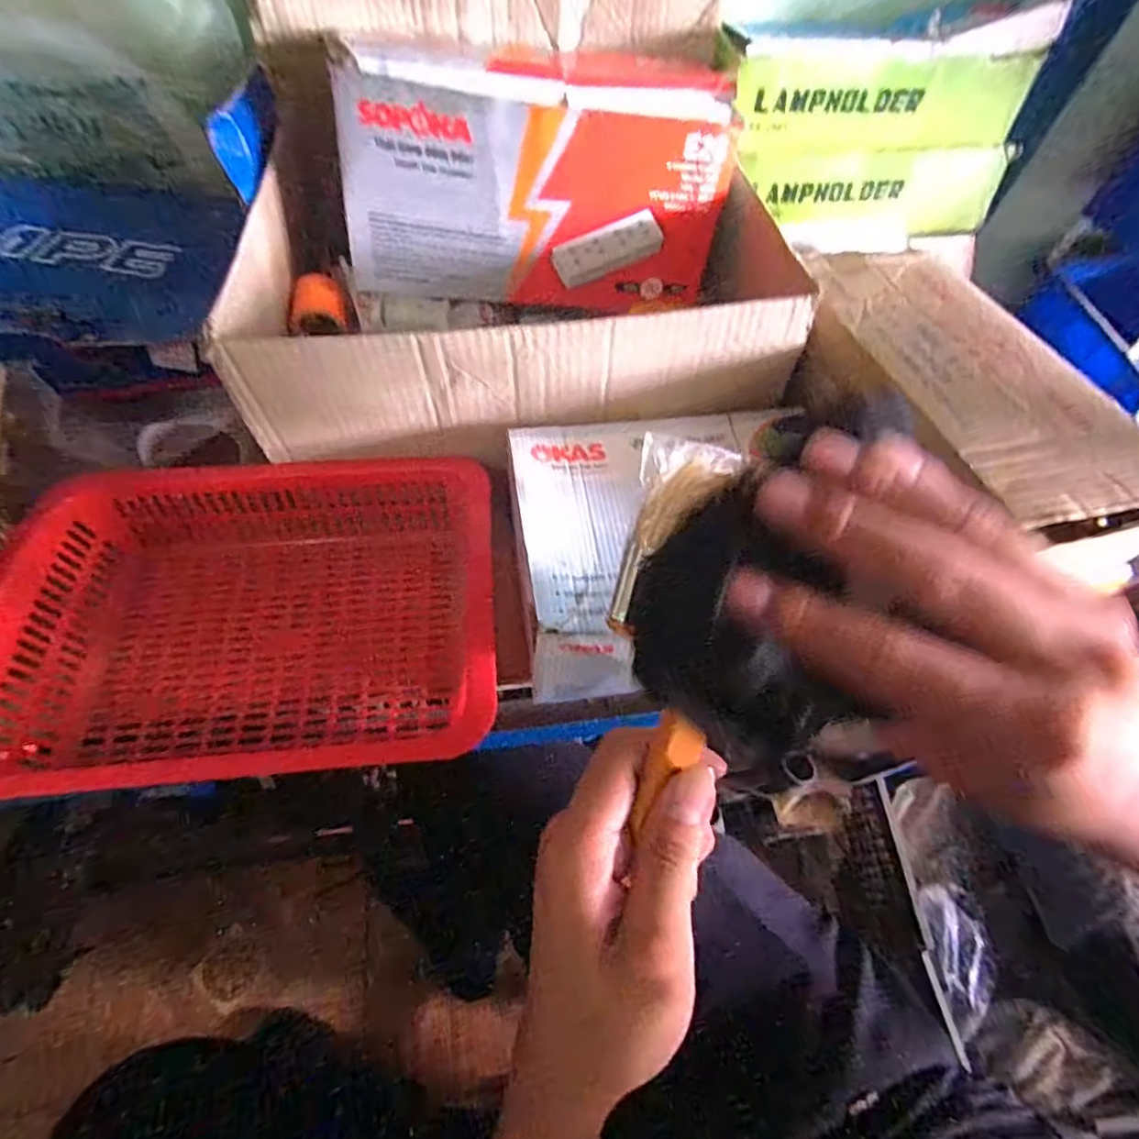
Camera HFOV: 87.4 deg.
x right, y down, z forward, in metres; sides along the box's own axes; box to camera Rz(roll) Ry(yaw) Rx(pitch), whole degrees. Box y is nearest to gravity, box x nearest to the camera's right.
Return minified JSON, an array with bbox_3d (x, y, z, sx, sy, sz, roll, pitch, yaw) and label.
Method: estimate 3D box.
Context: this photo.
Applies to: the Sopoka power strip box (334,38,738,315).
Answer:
[{"bbox_3d":[-0.022,-0.251,0.400,0.259,0.138,0.040,-1,61,-4],"label":"Sopoka power strip box"}]

